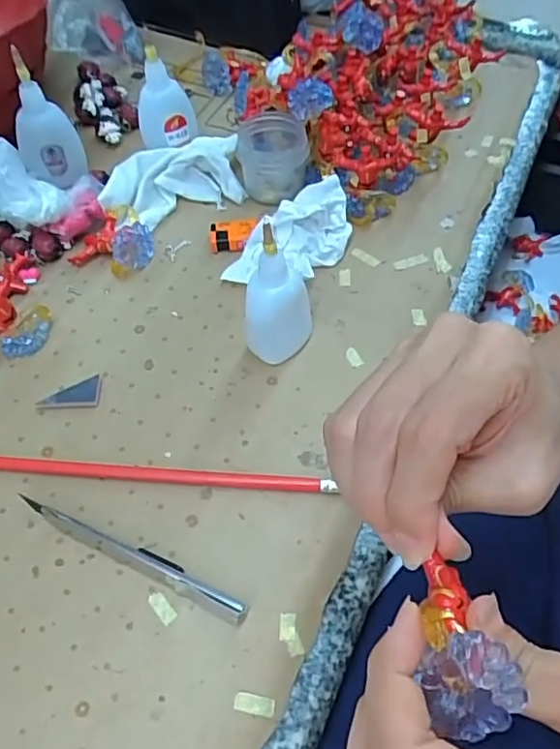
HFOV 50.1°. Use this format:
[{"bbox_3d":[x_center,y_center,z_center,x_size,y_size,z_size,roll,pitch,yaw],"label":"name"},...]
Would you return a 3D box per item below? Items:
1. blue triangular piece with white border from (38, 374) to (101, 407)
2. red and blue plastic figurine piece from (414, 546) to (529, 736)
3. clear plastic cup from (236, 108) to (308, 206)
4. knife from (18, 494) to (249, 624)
[{"bbox_3d":[-0.132,0.011,0.375,0.037,0.006,0.022,-3,57,-1],"label":"blue triangular piece with white border"},{"bbox_3d":[0.051,0.074,0.172,0.023,0.023,0.047,-1,39,0],"label":"red and blue plastic figurine piece"},{"bbox_3d":[-0.006,-0.166,0.459,0.052,0.045,0.056,-3,57,-1],"label":"clear plastic cup"},{"bbox_3d":[-0.080,0.094,0.315,0.137,0.011,0.012,21,60,14],"label":"knife"}]

